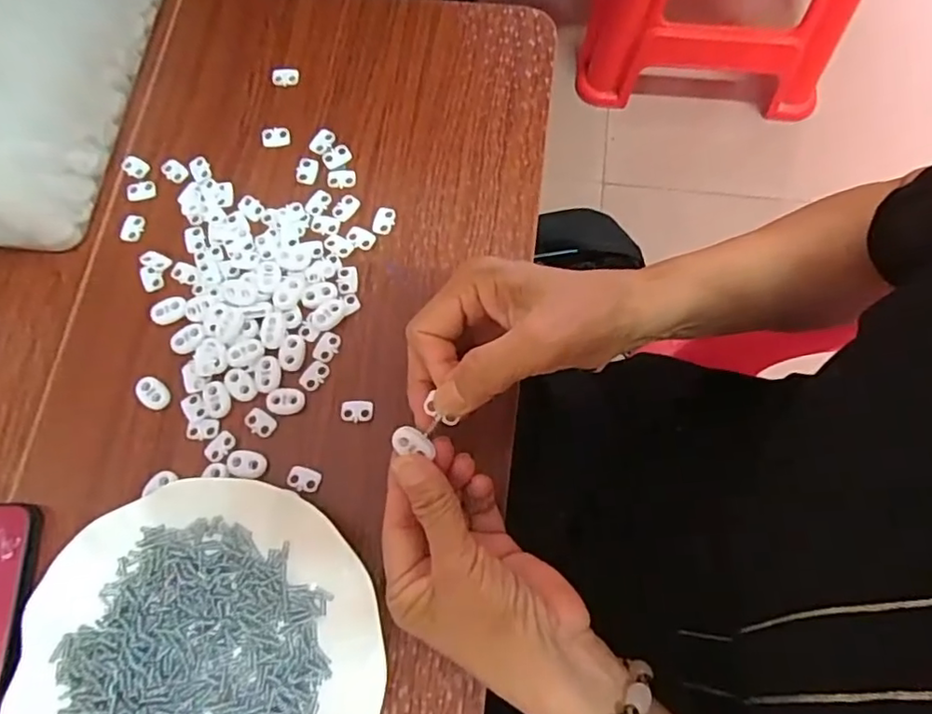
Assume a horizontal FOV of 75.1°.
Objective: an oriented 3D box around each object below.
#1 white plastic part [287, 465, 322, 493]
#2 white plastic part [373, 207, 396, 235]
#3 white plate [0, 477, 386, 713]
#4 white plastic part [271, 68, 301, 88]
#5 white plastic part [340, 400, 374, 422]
[{"bbox_3d":[-0.094,0.070,0.351,0.019,0.004,0.014,14,74,5],"label":"white plastic part"},{"bbox_3d":[-0.054,-0.091,0.402,0.014,0.004,0.020,9,74,4],"label":"white plastic part"},{"bbox_3d":[-0.137,0.159,0.311,0.184,0.024,0.180,5,73,3],"label":"white plate"},{"bbox_3d":[-0.130,-0.203,0.438,0.019,0.004,0.012,-12,73,-2],"label":"white plastic part"},{"bbox_3d":[-0.065,0.032,0.362,0.019,0.004,0.013,-5,73,0],"label":"white plastic part"}]

